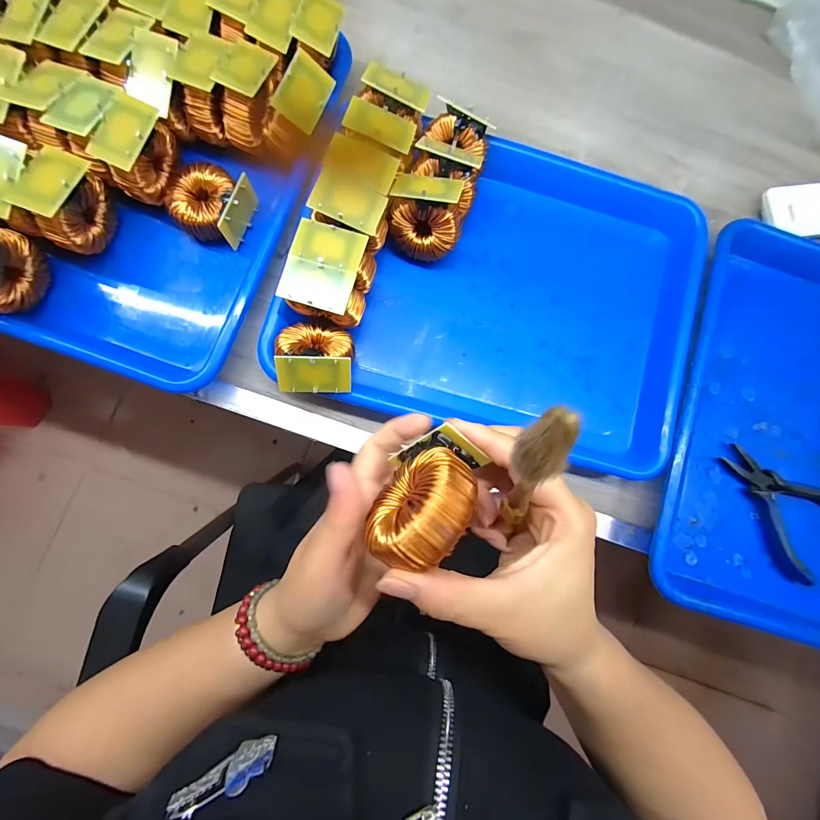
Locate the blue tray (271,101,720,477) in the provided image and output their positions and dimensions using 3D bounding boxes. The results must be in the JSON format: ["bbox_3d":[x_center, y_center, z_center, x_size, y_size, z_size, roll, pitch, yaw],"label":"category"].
[{"bbox_3d":[0.085,-0.103,0.309,0.302,0.029,0.257,16,83,-1],"label":"blue tray"}]

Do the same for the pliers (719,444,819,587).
[{"bbox_3d":[0.314,0.077,0.310,0.113,0.015,0.080,45,83,2],"label":"pliers"}]

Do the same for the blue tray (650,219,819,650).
[{"bbox_3d":[0.340,0.024,0.309,0.243,0.033,0.321,17,83,-1],"label":"blue tray"}]

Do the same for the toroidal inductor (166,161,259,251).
[{"bbox_3d":[-0.162,-0.164,0.293,0.058,0.030,0.053,19,83,-1],"label":"toroidal inductor"}]

